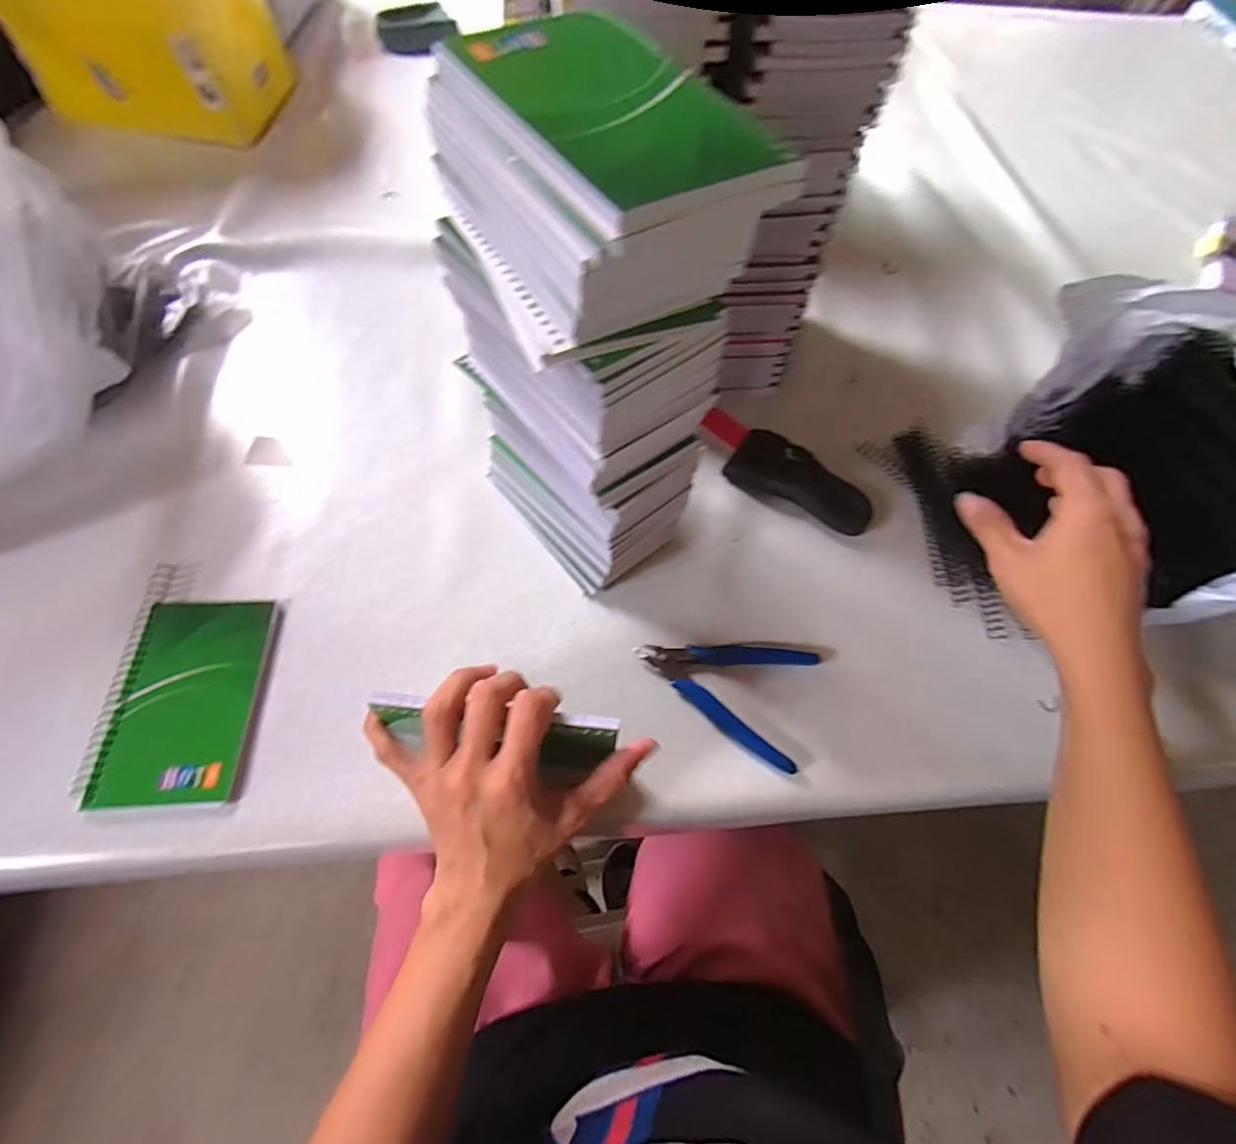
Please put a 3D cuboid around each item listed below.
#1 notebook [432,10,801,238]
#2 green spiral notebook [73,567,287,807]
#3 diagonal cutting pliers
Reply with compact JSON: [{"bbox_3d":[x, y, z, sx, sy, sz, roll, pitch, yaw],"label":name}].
[{"bbox_3d":[-0.005,-0.169,0.203,0.085,0.008,0.131,-30,68,-17],"label":"notebook"},{"bbox_3d":[-0.275,0.070,0.358,0.086,0.011,0.150,0,63,-4],"label":"green spiral notebook"},{"bbox_3d":[0.072,0.070,0.380,0.117,0.011,0.085,24,64,9],"label":"diagonal cutting pliers"}]

